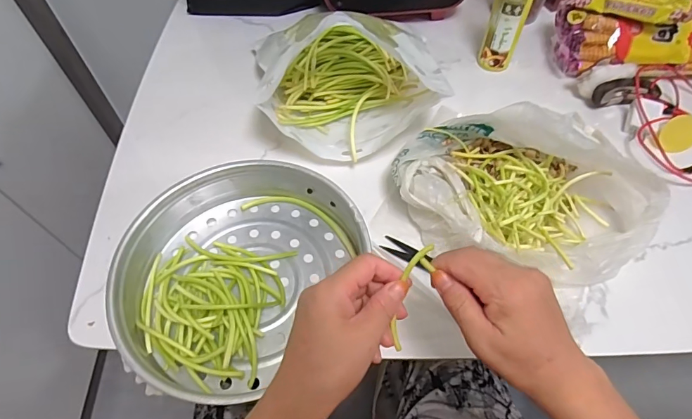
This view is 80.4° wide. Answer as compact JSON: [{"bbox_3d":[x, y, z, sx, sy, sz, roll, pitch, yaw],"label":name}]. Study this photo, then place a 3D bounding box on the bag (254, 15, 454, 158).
[{"bbox_3d":[0.003,-0.178,0.562,0.245,0.111,0.202,-6,56,-3],"label":"bag"}]

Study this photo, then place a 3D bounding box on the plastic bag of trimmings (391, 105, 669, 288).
[{"bbox_3d":[0.200,-0.026,0.474,0.271,0.087,0.216,-4,56,-2],"label":"plastic bag of trimmings"}]

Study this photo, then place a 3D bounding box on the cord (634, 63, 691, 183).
[{"bbox_3d":[0.482,-0.123,0.578,0.152,0.024,0.221,12,61,-5],"label":"cord"}]

